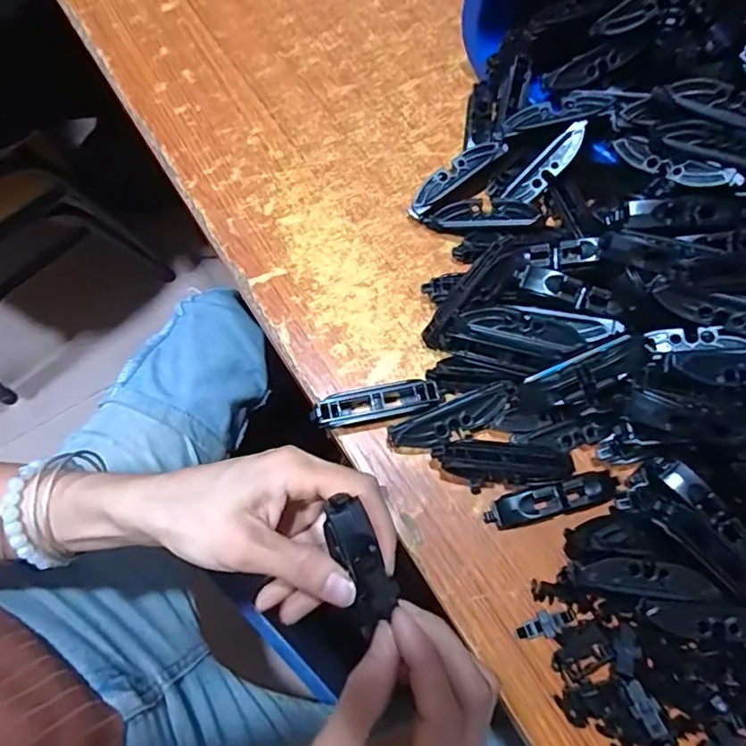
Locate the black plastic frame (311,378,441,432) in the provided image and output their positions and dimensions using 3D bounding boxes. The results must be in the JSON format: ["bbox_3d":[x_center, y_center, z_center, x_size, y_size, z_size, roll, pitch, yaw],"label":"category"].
[{"bbox_3d":[0.002,0.020,0.333,0.079,0.019,0.021,-11,73,-4],"label":"black plastic frame"}]

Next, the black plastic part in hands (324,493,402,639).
[{"bbox_3d":[-0.005,0.082,0.232,0.020,0.018,0.054,-21,79,-7],"label":"black plastic part in hands"}]

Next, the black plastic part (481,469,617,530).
[{"bbox_3d":[0.108,0.076,0.317,0.080,0.020,0.020,-15,74,-5],"label":"black plastic part"}]

